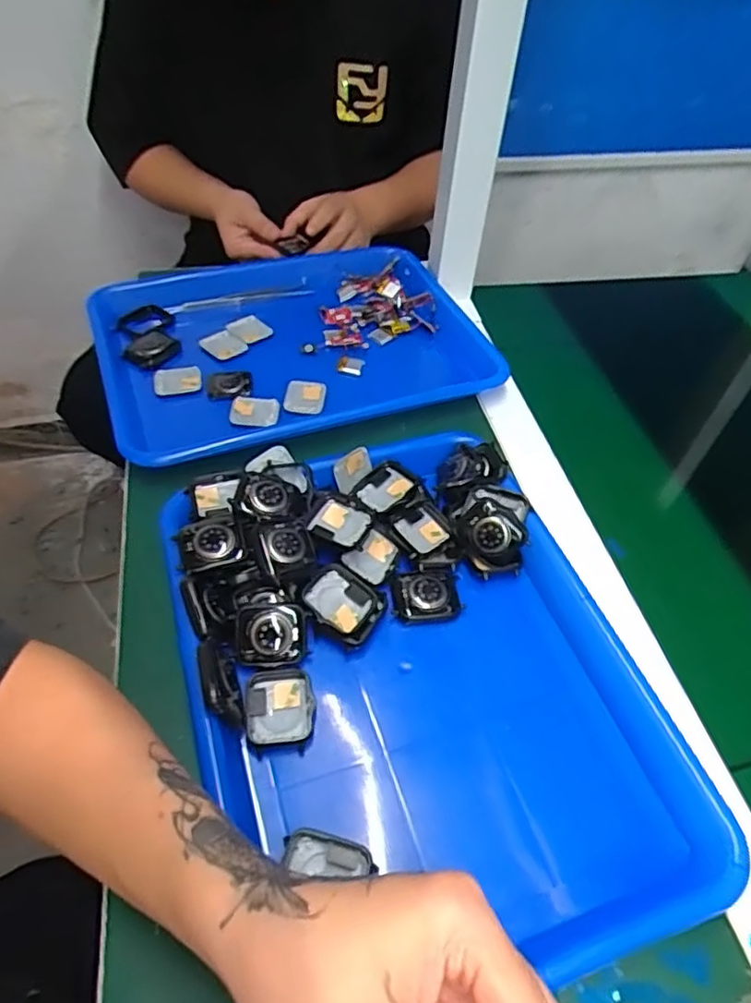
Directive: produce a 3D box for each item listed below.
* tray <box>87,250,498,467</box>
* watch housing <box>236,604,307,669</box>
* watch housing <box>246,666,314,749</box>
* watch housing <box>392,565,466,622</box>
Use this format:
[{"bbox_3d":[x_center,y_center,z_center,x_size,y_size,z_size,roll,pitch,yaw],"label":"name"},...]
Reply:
[{"bbox_3d":[-0.081,-0.157,0.601,0.347,0.035,0.271,-16,52,-15],"label":"tray"},{"bbox_3d":[-0.062,0.081,0.378,0.040,0.011,0.035,-4,90,-8],"label":"watch housing"},{"bbox_3d":[-0.055,0.120,0.363,0.038,0.011,0.044,-5,50,-7],"label":"watch housing"},{"bbox_3d":[0.034,0.063,0.421,0.044,0.014,0.034,-7,50,-9],"label":"watch housing"}]

